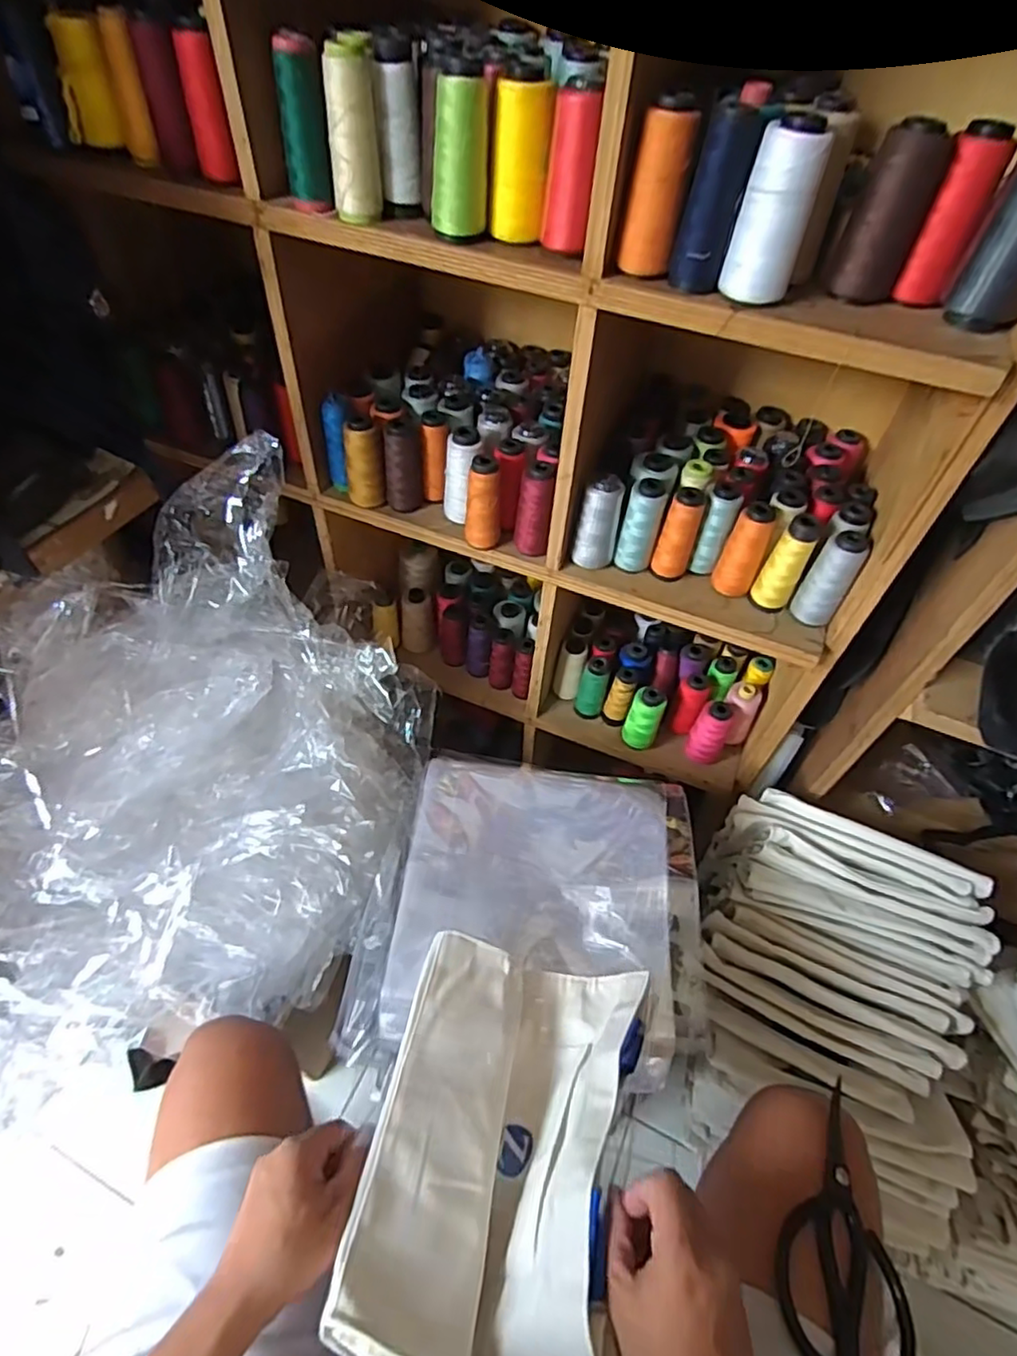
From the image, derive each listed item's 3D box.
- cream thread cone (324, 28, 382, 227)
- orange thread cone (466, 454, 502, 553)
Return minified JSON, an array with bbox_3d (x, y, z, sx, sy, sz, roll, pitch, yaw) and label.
[{"bbox_3d":[-0.135,-0.472,0.549,0.042,0.114,0.045,-5,52,-8],"label":"cream thread cone"},{"bbox_3d":[-0.029,-0.210,0.760,0.043,0.109,0.041,3,51,-2],"label":"orange thread cone"}]

